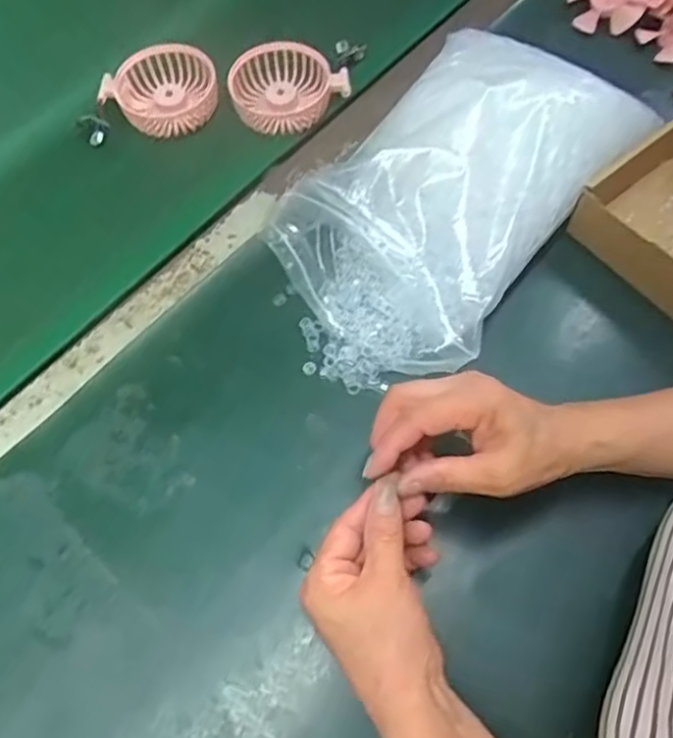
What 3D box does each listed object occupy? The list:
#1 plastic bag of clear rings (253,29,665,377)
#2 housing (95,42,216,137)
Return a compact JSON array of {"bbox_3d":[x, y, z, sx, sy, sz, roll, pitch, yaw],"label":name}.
[{"bbox_3d":[0.093,-0.141,0.472,0.165,0.098,0.279,37,71,17],"label":"plastic bag of clear rings"},{"bbox_3d":[-0.157,-0.252,0.576,0.094,0.027,0.089,-1,65,1],"label":"housing"}]

